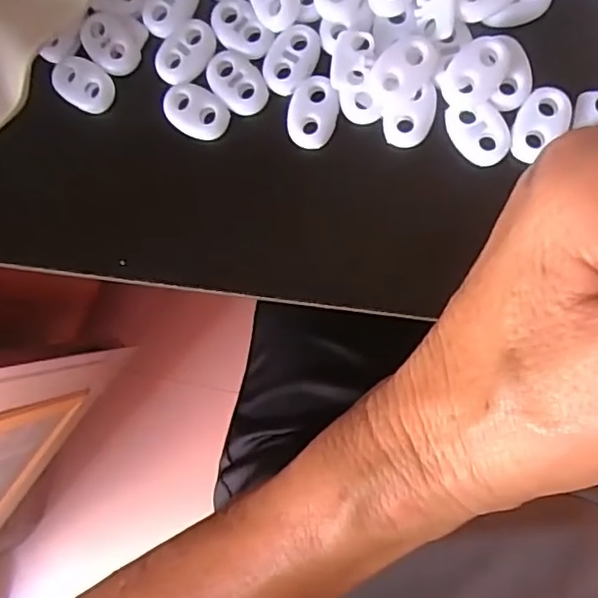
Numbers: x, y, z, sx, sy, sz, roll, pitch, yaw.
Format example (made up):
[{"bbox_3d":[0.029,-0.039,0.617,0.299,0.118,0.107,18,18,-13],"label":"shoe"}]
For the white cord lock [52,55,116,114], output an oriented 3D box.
[{"bbox_3d":[-0.074,-0.073,0.207,0.022,0.005,0.015,35,95,8],"label":"white cord lock"}]

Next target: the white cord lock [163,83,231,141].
[{"bbox_3d":[-0.034,-0.061,0.198,0.022,0.004,0.015,32,94,8],"label":"white cord lock"}]

